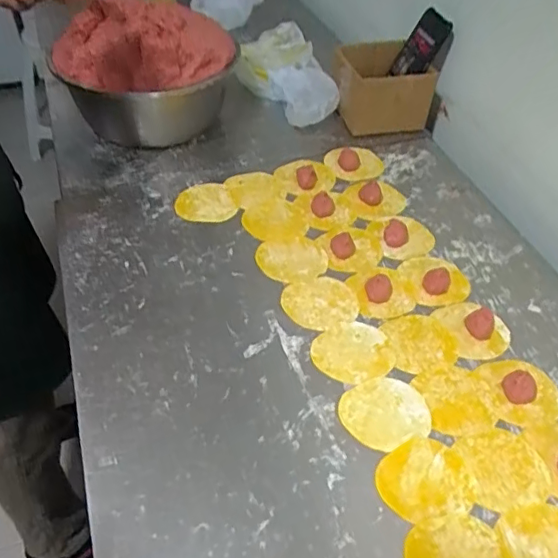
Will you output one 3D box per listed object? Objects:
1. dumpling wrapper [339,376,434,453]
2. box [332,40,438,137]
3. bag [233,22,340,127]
[{"bbox_3d":[0.109,0.138,0.576,0.090,0.004,0.076,-13,50,-19],"label":"dumpling wrapper"},{"bbox_3d":[0.168,-0.325,0.951,0.145,0.091,0.143,-9,49,-11],"label":"box"},{"bbox_3d":[0.013,-0.364,0.970,0.123,0.096,0.211,-28,54,-25],"label":"bag"}]

